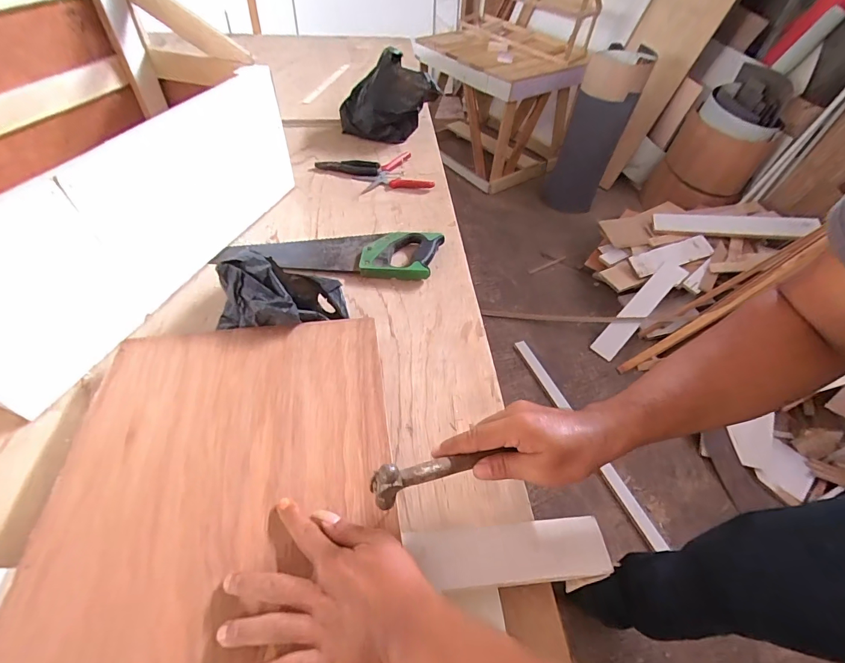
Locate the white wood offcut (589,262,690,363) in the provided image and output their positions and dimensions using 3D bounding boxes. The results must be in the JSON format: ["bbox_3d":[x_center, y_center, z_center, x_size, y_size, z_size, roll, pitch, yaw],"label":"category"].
[{"bbox_3d":[0.833,-0.089,1.552,0.091,0.025,0.477,41,84,26],"label":"white wood offcut"}]

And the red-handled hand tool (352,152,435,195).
[{"bbox_3d":[-0.076,-0.369,0.931,0.165,0.016,0.156,-9,51,-13],"label":"red-handled hand tool"}]

